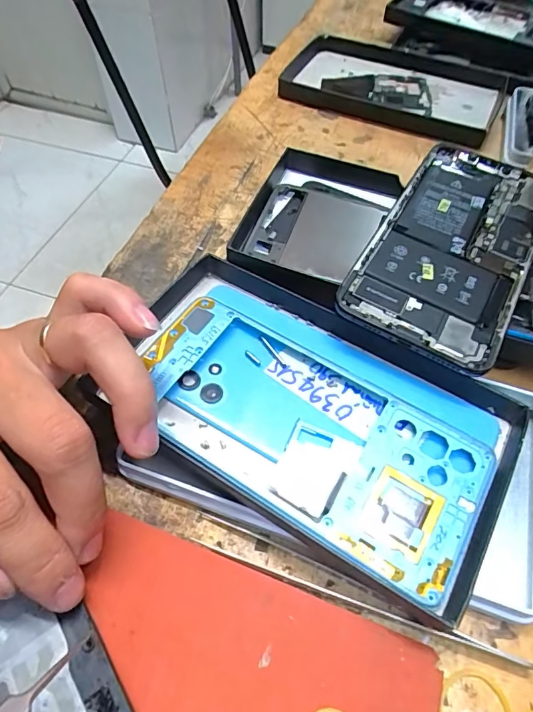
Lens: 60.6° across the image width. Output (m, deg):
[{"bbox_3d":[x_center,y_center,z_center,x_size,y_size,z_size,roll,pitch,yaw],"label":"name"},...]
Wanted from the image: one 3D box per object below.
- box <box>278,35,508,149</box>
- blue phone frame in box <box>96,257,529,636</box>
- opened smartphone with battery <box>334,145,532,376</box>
[{"bbox_3d":[0.105,-0.229,0.384,0.180,0.027,0.096,19,58,13],"label":"box"},{"bbox_3d":[0.017,0.026,0.207,0.170,0.029,0.098,26,59,17],"label":"blue phone frame in box"},{"bbox_3d":[0.098,-0.058,0.235,0.075,0.006,0.142,29,63,12],"label":"opened smartphone with battery"}]

